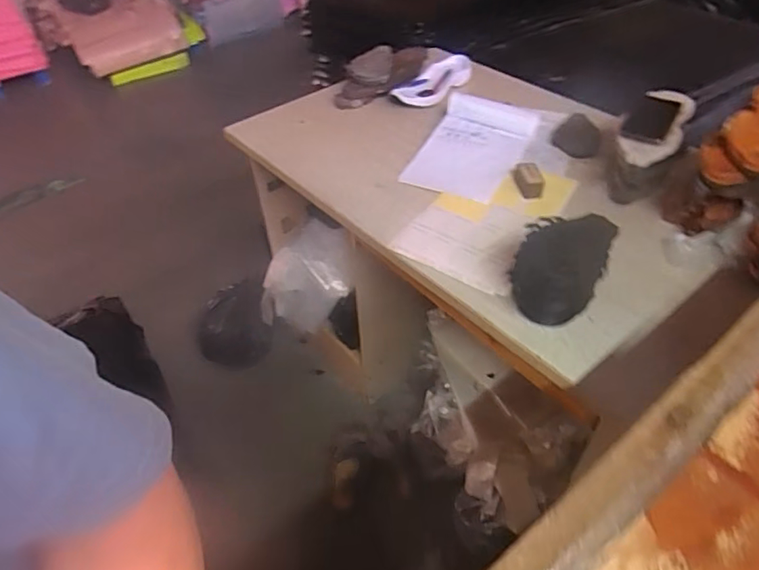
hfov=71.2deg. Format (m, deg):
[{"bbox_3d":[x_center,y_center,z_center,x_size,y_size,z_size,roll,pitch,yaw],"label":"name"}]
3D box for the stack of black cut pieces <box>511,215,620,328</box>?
[{"bbox_3d":[0.255,-0.021,0.763,0.118,0.118,0.137,18,47,21],"label":"stack of black cut pieces"}]

